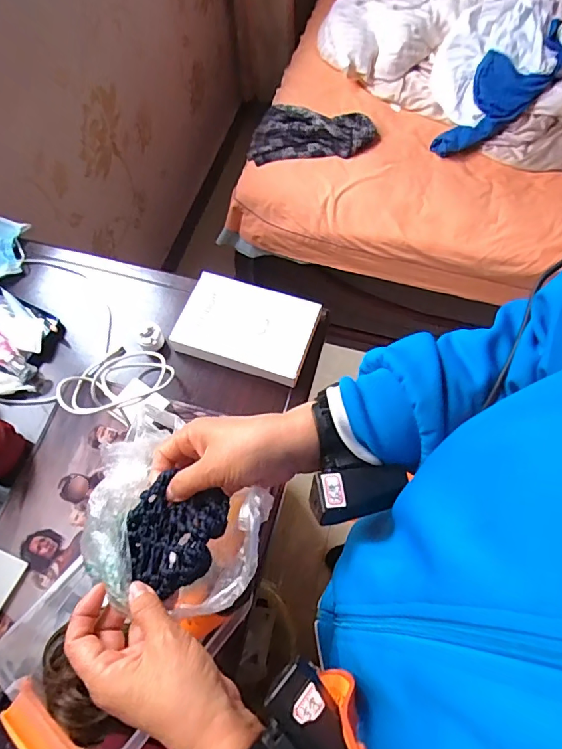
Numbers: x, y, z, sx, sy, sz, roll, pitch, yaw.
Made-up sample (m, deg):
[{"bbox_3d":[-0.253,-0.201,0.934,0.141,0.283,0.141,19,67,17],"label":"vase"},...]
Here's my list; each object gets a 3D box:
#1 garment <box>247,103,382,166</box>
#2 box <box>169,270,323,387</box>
[{"bbox_3d":[0.077,-0.586,1.131,0.302,0.049,0.195,3,65,1],"label":"garment"},{"bbox_3d":[-0.044,-0.060,0.607,0.167,0.035,0.112,17,66,8],"label":"box"}]

